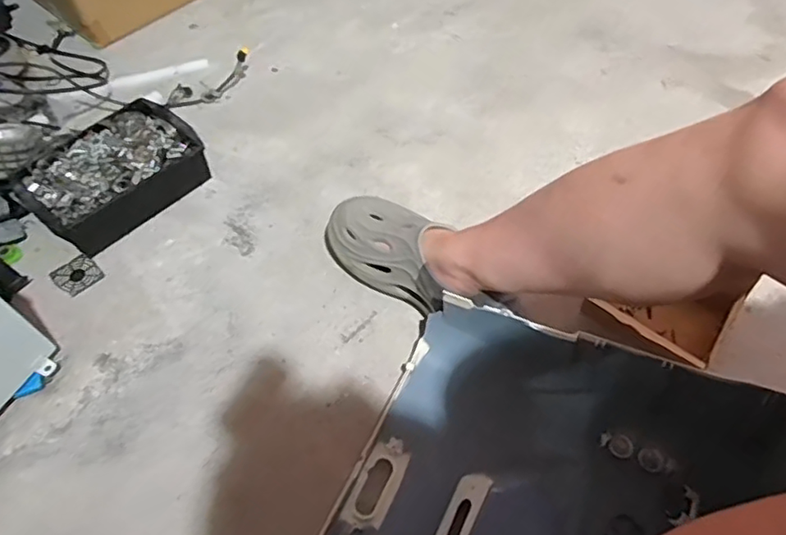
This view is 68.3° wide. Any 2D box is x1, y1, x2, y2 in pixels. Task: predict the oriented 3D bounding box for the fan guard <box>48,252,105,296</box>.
[{"bbox_3d":[-0.471,0.012,0.865,0.059,0.004,0.058,-39,69,-19],"label":"fan guard"}]

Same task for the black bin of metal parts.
[{"bbox_3d":[-0.436,-0.144,0.923,0.169,0.083,0.257,36,66,23],"label":"black bin of metal parts"}]

